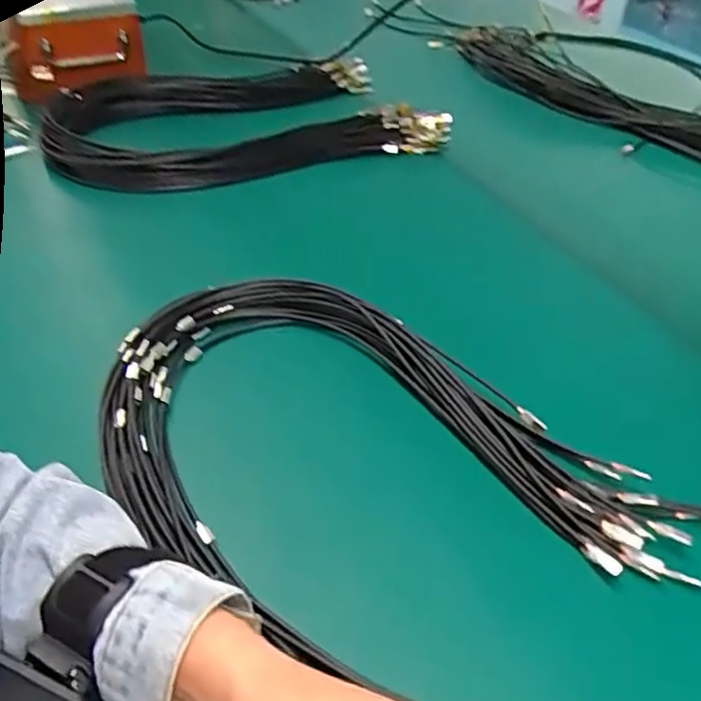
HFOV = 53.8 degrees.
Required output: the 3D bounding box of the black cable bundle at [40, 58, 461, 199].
[{"bbox_3d":[-0.139,-0.301,0.890,0.478,0.046,0.304,-16,44,-20],"label":"black cable bundle"}]

